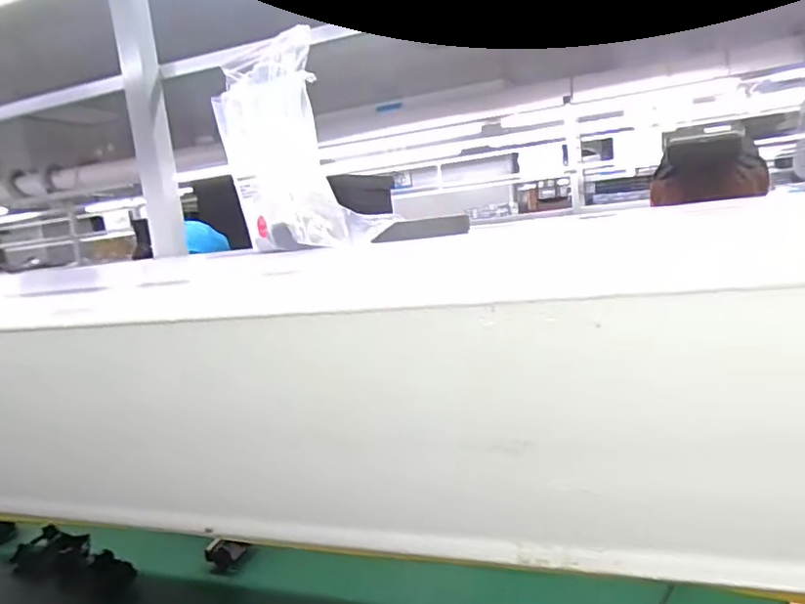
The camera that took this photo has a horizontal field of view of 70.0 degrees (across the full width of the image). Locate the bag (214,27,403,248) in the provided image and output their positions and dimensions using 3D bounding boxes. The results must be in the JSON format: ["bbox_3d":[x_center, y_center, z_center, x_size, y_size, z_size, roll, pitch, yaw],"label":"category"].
[{"bbox_3d":[-0.114,-0.173,0.621,0.154,0.226,0.162,-10,8,-16],"label":"bag"}]

